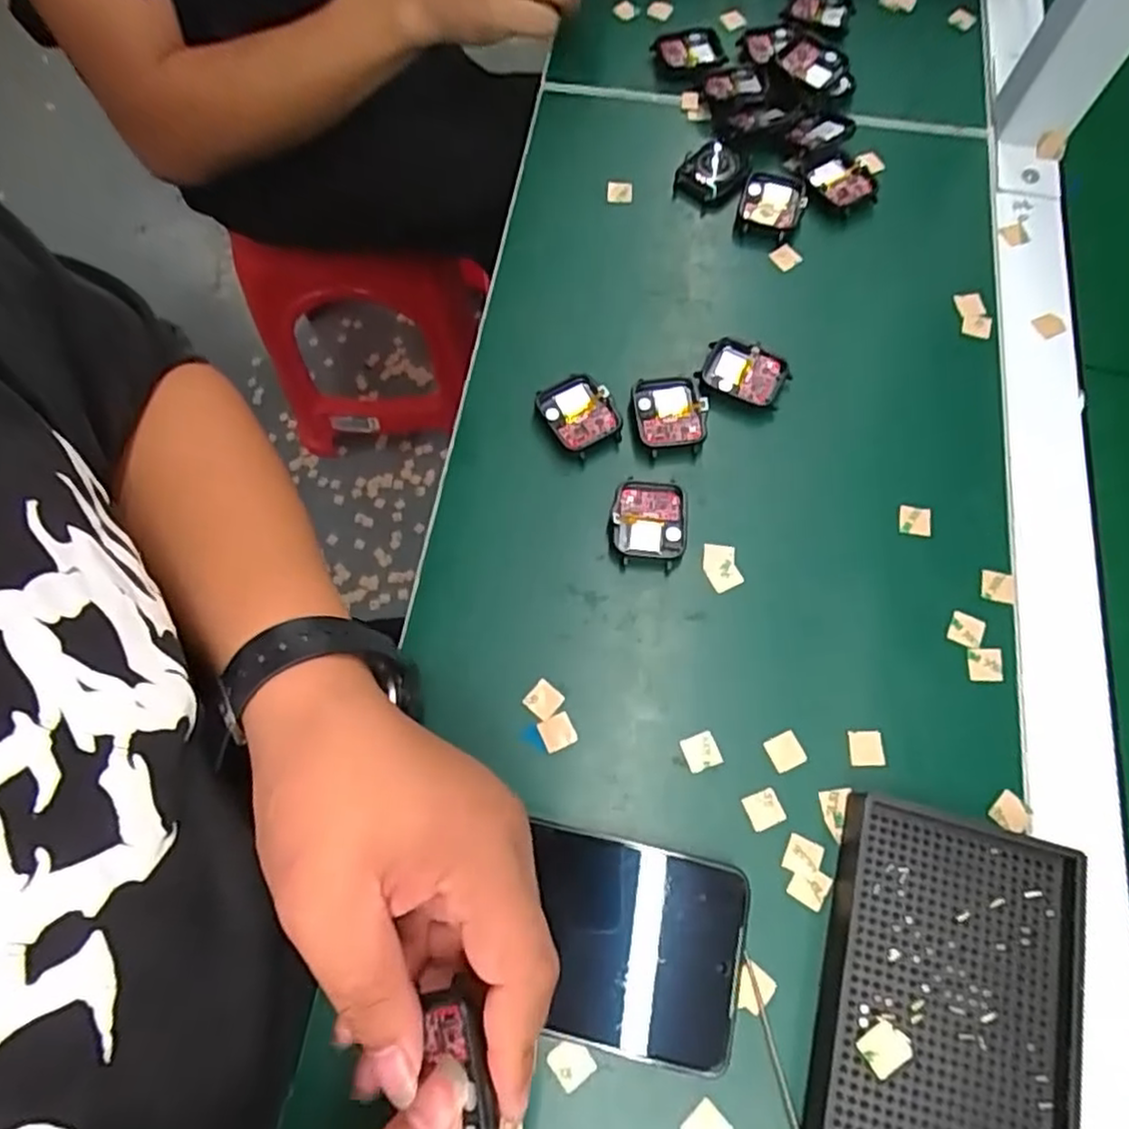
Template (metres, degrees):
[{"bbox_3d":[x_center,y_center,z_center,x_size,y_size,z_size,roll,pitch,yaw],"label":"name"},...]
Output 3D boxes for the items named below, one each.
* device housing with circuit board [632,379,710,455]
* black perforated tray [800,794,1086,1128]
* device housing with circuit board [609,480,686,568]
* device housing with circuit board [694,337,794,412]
[{"bbox_3d":[0.058,-0.082,0.387,0.038,0.011,0.042,-5,70,-1],"label":"device housing with circuit board"},{"bbox_3d":[0.155,0.175,0.286,0.094,0.019,0.135,15,70,6],"label":"black perforated tray"},{"bbox_3d":[0.044,-0.022,0.365,0.039,0.012,0.044,6,70,3],"label":"device housing with circuit board"},{"bbox_3d":[0.100,-0.106,0.395,0.046,0.013,0.034,26,72,10],"label":"device housing with circuit board"}]

